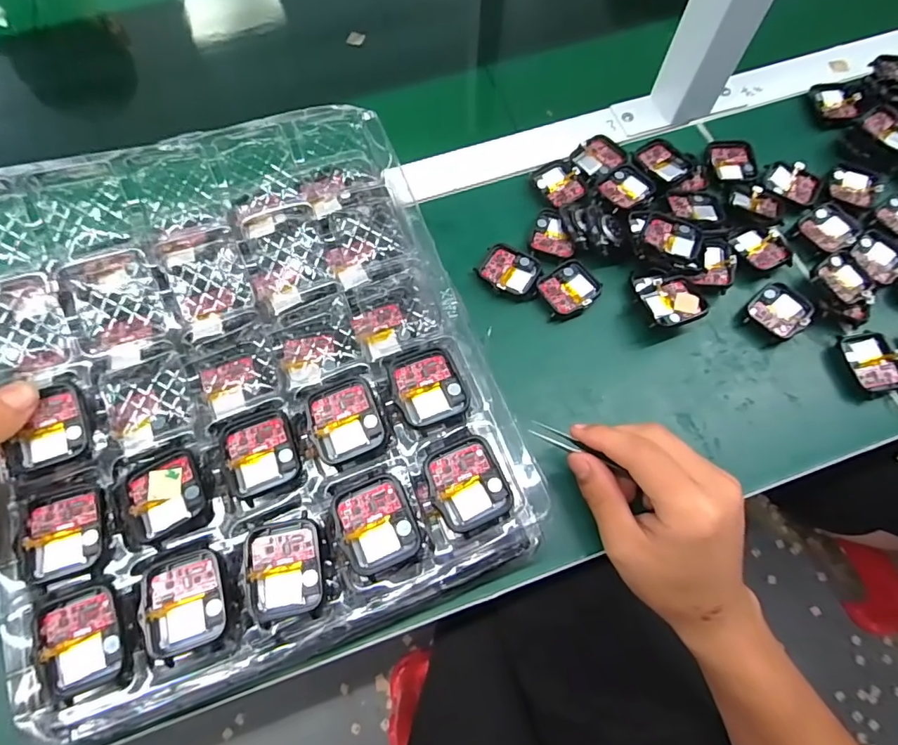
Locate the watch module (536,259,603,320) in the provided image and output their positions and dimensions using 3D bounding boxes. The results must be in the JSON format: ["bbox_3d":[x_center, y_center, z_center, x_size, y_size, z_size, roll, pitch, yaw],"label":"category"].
[{"bbox_3d":[0.091,-0.064,0.367,0.044,0.007,0.038,-35,72,-13],"label":"watch module"}]

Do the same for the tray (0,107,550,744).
[{"bbox_3d":[-0.115,-0.002,0.269,0.254,0.033,0.294,-19,76,-9],"label":"tray"}]

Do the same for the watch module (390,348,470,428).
[{"bbox_3d":[-0.012,0.007,0.269,0.036,0.004,0.042,-21,70,-8],"label":"watch module"}]

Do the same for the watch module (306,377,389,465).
[{"bbox_3d":[-0.055,0.024,0.263,0.038,0.005,0.041,-22,70,-9],"label":"watch module"}]

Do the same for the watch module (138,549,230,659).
[{"bbox_3d":[-0.126,0.110,0.234,0.038,0.007,0.043,-17,69,-7],"label":"watch module"}]

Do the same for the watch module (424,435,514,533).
[{"bbox_3d":[0.010,0.056,0.249,0.037,0.004,0.043,-22,70,-9],"label":"watch module"}]

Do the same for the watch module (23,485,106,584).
[{"bbox_3d":[-0.188,0.078,0.240,0.035,0.006,0.042,-15,69,-6],"label":"watch module"}]

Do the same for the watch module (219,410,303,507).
[{"bbox_3d":[-0.100,0.042,0.260,0.035,0.004,0.044,-25,70,-10],"label":"watch module"}]

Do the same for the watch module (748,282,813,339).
[{"bbox_3d":[0.245,-0.047,0.362,0.040,0.011,0.039,-39,73,-14],"label":"watch module"}]

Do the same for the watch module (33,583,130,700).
[{"bbox_3d":[-0.169,0.122,0.225,0.035,0.004,0.044,-21,70,-8],"label":"watch module"}]

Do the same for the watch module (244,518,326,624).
[{"bbox_3d":[-0.080,0.095,0.237,0.036,0.004,0.043,-10,68,-4],"label":"watch module"}]

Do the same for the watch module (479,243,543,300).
[{"bbox_3d":[0.047,-0.077,0.372,0.046,0.007,0.038,23,70,9],"label":"watch module"}]

